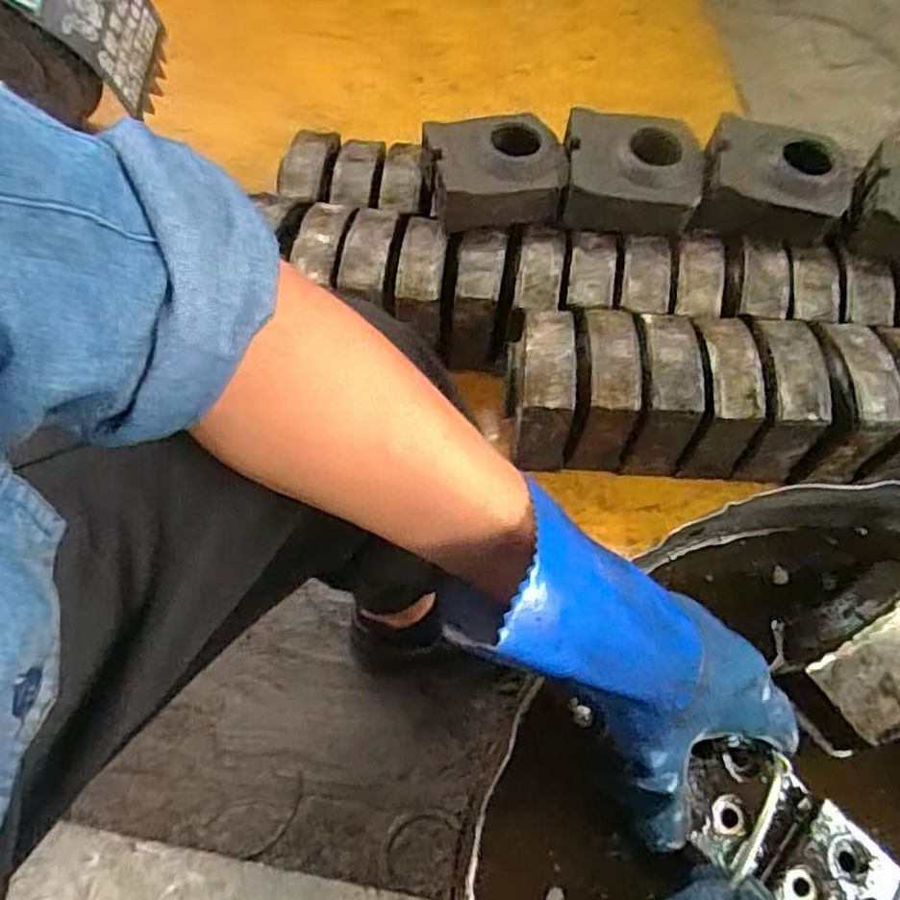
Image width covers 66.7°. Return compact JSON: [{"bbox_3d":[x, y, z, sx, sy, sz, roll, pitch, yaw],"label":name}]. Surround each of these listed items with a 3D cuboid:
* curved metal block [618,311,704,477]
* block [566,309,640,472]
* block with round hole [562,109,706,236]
[{"bbox_3d":[0.275,-0.075,0.916,0.076,0.166,0.154,4,59,1],"label":"curved metal block"},{"bbox_3d":[0.203,-0.079,0.917,0.070,0.167,0.154,5,59,2],"label":"block"},{"bbox_3d":[0.250,-0.383,0.951,0.181,0.085,0.149,5,59,3],"label":"block with round hole"}]

